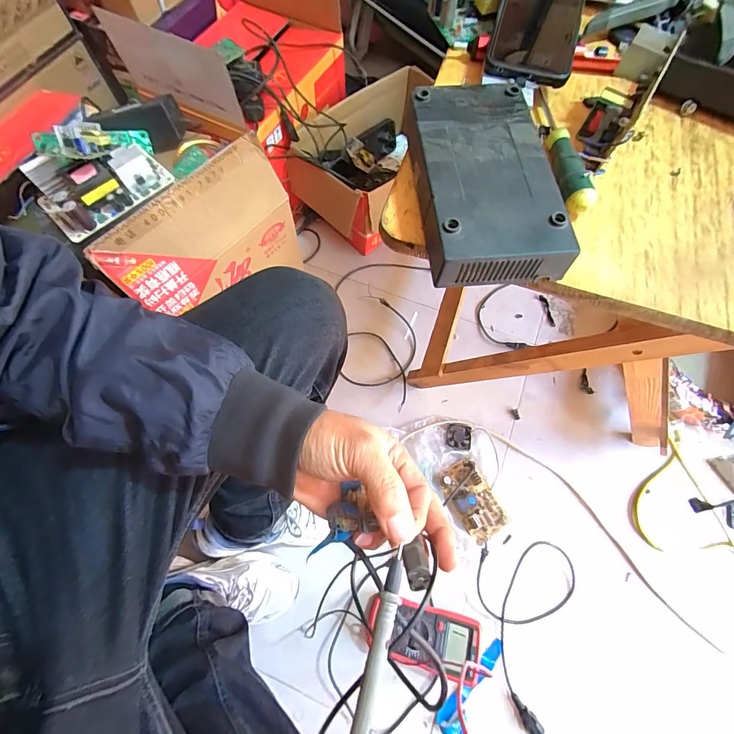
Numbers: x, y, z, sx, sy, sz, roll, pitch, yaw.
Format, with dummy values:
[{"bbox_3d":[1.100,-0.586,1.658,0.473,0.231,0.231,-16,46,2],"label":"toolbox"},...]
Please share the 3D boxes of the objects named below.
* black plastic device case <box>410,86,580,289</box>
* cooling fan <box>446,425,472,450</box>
[{"bbox_3d":[0.089,-0.146,0.295,0.096,0.034,0.173,-5,68,-2],"label":"black plastic device case"},{"bbox_3d":[0.195,0.150,0.795,0.051,0.017,0.051,9,69,3],"label":"cooling fan"}]

